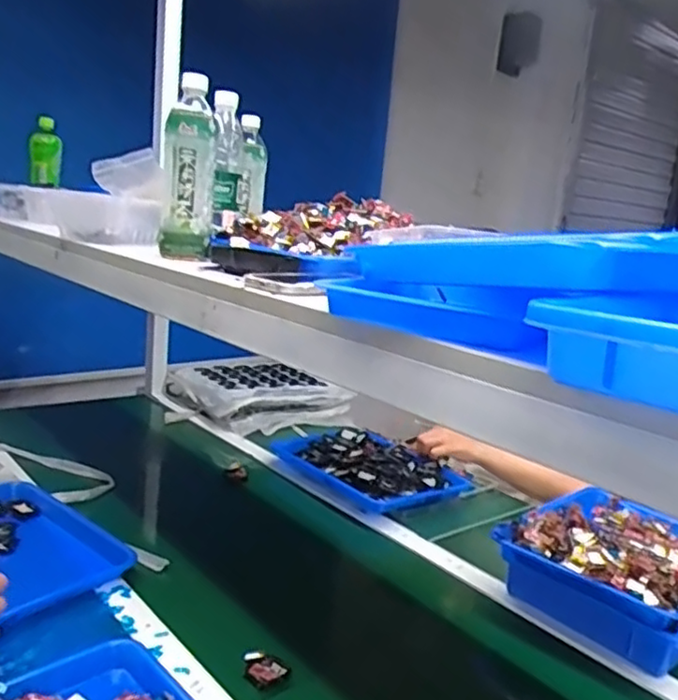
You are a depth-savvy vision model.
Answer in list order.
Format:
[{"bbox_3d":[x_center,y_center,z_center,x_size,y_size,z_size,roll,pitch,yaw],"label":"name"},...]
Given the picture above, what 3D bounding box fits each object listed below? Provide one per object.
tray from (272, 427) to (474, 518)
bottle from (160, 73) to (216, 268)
[{"bbox_3d":[0.057,0.219,1.309,0.243,0.041,0.324,-5,15,-40],"label":"tray"},{"bbox_3d":[-0.185,-0.219,0.829,0.062,0.211,0.063,2,12,-11],"label":"bottle"}]

